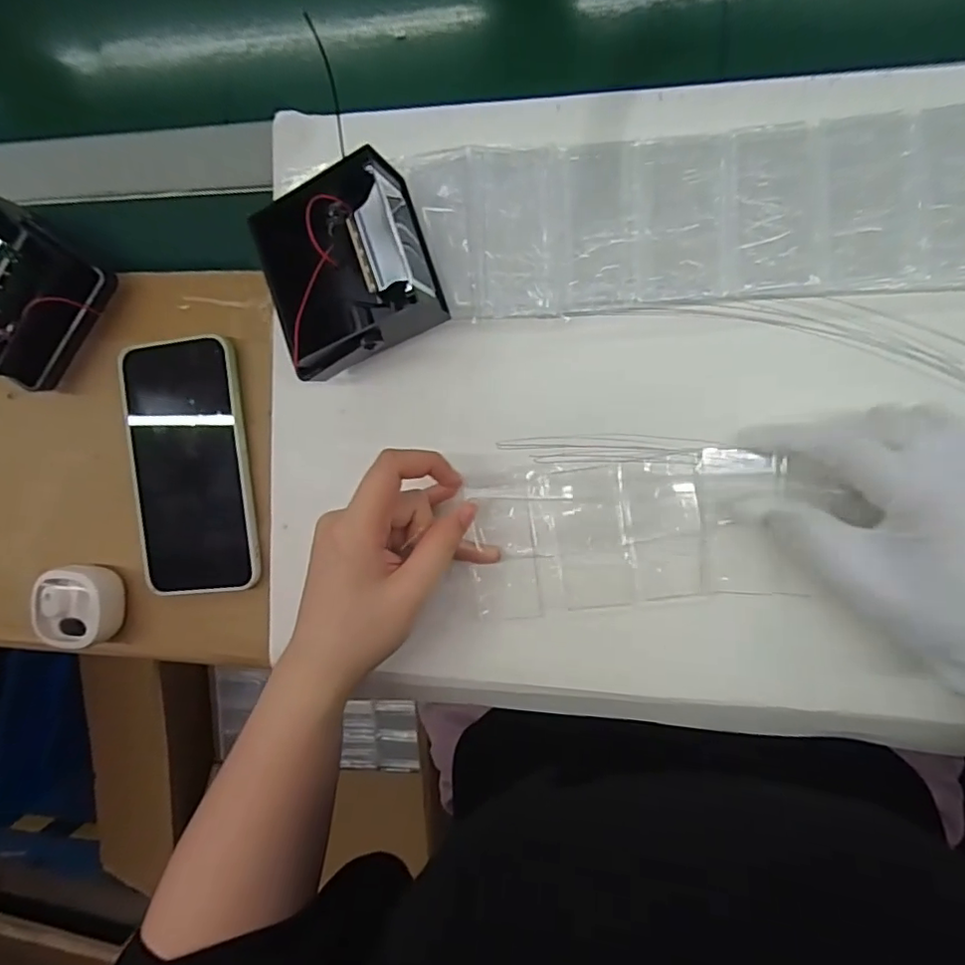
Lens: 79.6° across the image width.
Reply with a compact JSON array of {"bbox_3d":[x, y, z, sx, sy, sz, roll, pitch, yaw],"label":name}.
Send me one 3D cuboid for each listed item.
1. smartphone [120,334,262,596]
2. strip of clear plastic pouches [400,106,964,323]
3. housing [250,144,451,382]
[{"bbox_3d":[-0.182,-0.009,0.361,0.078,0.015,0.154,-5,91,9],"label":"smartphone"},{"bbox_3d":[0.173,-0.142,0.294,0.421,0.020,0.095,-1,91,8],"label":"strip of clear plastic pouches"},{"bbox_3d":[-0.072,-0.118,0.319,0.083,0.049,0.104,-19,89,9],"label":"housing"}]

